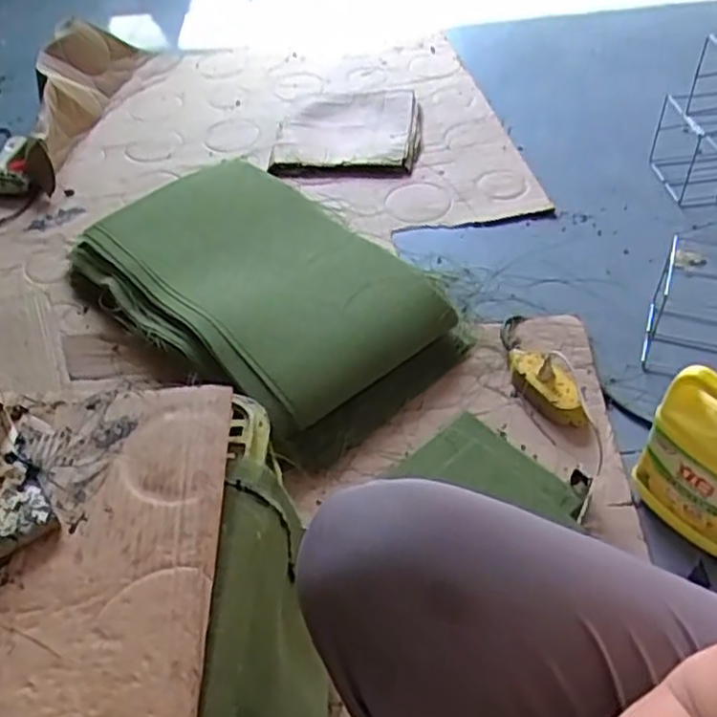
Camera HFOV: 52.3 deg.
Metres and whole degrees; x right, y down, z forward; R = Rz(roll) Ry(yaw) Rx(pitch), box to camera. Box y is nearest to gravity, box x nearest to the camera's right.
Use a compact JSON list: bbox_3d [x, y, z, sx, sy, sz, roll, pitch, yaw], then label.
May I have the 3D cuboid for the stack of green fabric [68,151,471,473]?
[{"bbox_3d":[-0.155,-0.129,1.155,0.611,0.099,0.383,33,58,29],"label":"stack of green fabric"}]

